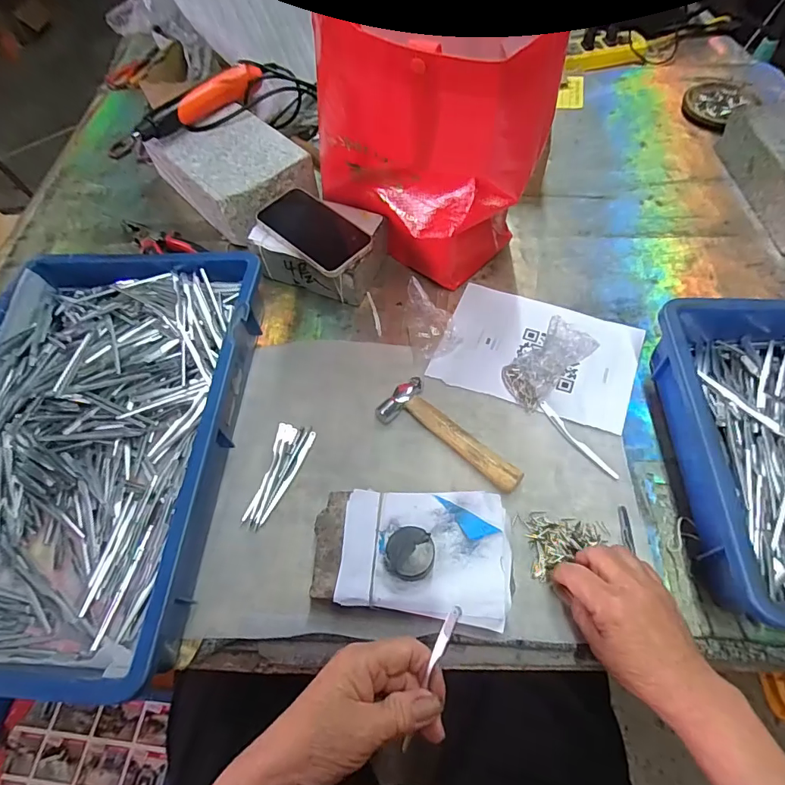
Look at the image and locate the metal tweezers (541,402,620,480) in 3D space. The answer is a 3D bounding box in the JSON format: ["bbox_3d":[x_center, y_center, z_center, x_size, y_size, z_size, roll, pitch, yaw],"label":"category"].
[{"bbox_3d":[0.188,0.049,0.465,0.010,0.005,0.102,-32,64,-15],"label":"metal tweezers"}]

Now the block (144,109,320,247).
[{"bbox_3d":[-0.223,-0.312,0.649,0.146,0.077,0.209,-41,66,-19],"label":"block"}]

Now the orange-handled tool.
[{"bbox_3d":[-0.287,-0.398,0.642,0.030,0.034,0.244,37,69,22],"label":"orange-handled tool"}]

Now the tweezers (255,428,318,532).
[{"bbox_3d":[-0.106,0.086,0.462,0.011,0.006,0.111,20,63,13],"label":"tweezers"}]

